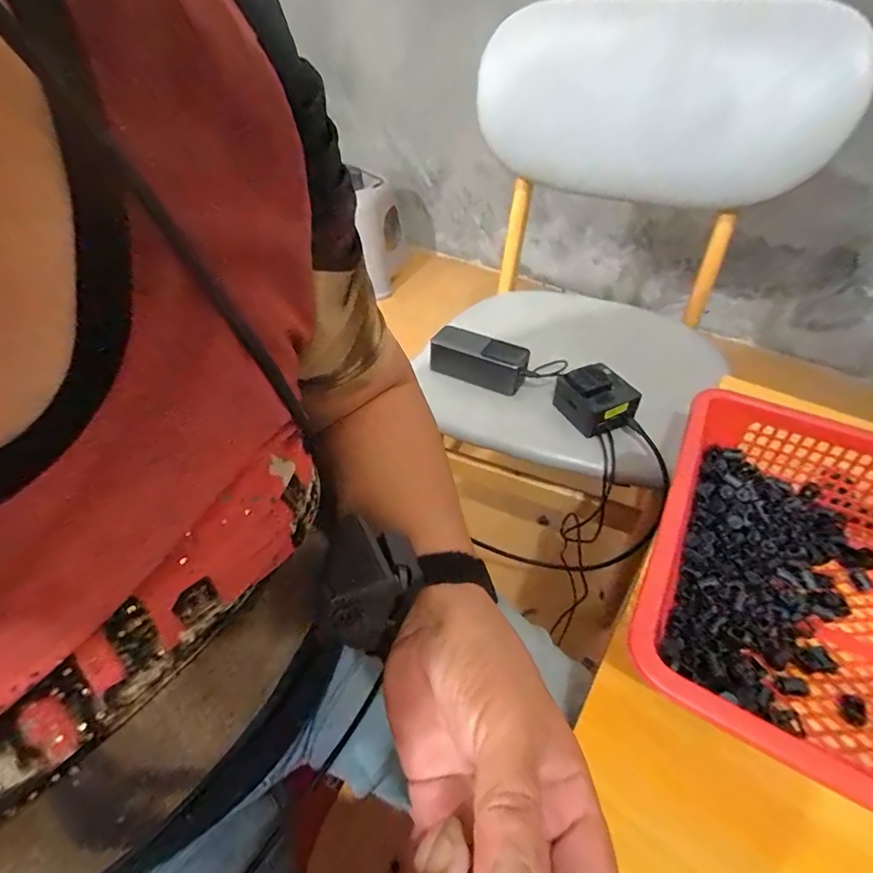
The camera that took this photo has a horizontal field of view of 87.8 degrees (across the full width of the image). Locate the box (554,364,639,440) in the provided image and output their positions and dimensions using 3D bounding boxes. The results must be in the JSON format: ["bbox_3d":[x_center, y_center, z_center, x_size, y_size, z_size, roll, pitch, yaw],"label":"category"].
[{"bbox_3d":[0.198,-0.046,0.557,0.076,0.049,0.082,-19,50,-13],"label":"box"}]

